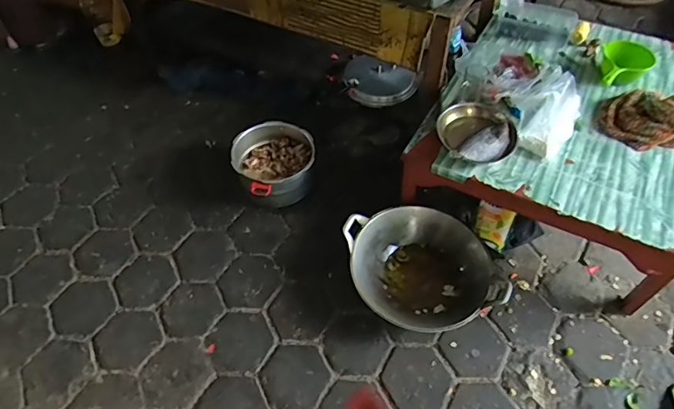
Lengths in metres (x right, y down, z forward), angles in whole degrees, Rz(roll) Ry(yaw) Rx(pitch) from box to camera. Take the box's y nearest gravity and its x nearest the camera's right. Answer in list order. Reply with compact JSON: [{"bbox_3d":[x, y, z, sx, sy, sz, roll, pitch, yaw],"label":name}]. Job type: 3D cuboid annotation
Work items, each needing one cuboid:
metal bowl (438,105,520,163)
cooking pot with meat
[{"bbox_3d":[0.421,-0.205,1.414,0.219,0.093,0.203,-1,52,1],"label":"metal bowl"},{"bbox_3d":[-0.222,-0.140,1.690,0.284,0.150,0.275,-1,52,1],"label":"cooking pot with meat"}]

